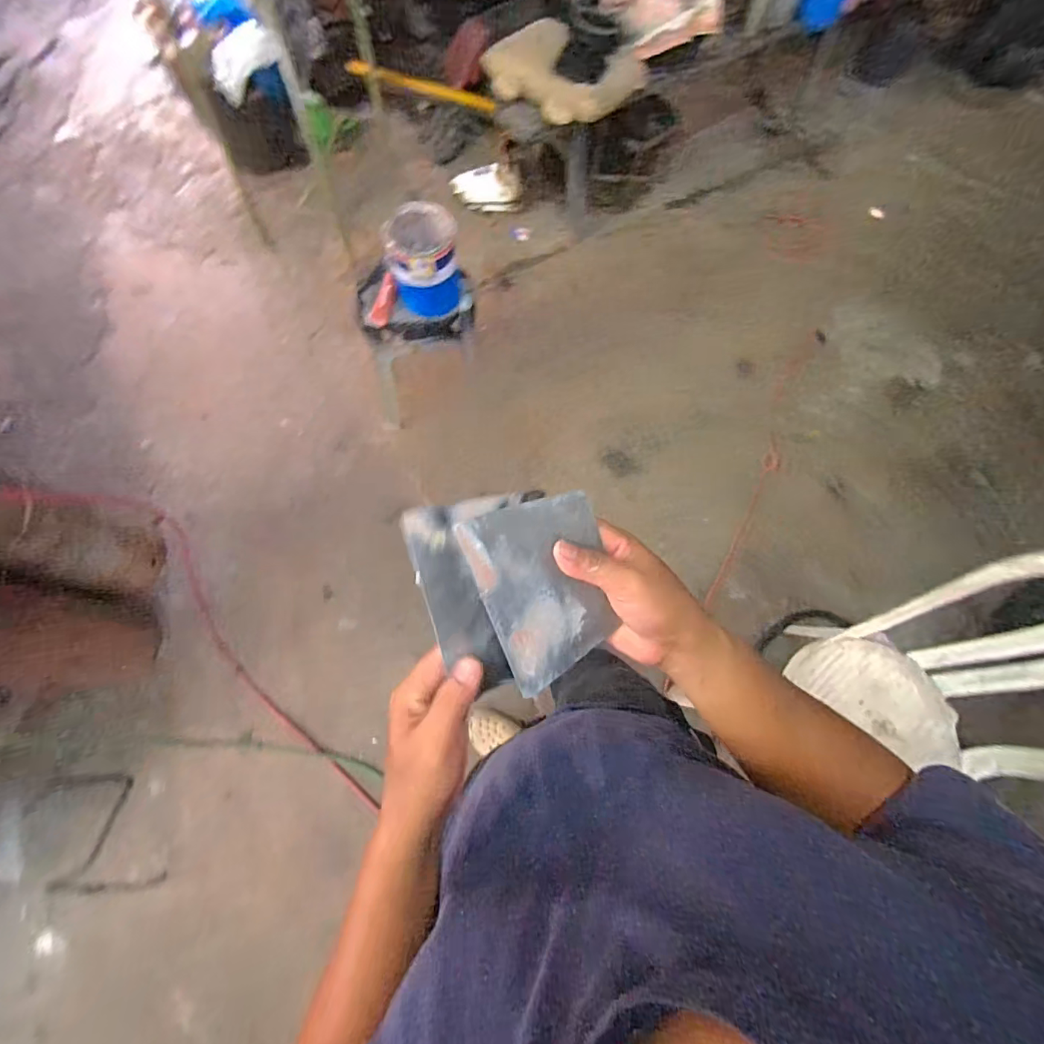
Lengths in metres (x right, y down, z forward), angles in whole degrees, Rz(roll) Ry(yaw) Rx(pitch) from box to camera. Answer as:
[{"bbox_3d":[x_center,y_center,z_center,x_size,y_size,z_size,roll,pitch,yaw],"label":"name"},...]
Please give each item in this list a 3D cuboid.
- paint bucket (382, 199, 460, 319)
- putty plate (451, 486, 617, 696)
[{"bbox_3d":[-0.251,-0.663,1.261,0.175,0.218,0.163,1,73,-4],"label":"paint bucket"},{"bbox_3d":[0.019,0.048,0.349,0.094,0.005,0.136,-25,109,-17],"label":"putty plate"}]

